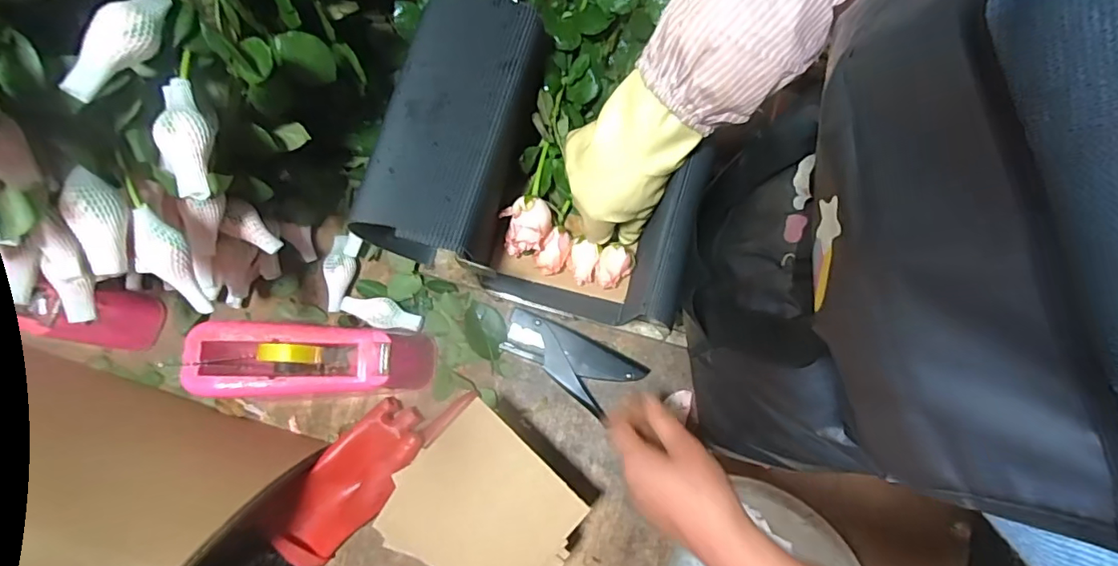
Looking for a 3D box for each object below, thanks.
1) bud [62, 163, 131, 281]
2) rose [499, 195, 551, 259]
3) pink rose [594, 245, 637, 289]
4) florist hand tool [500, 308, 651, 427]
[{"bbox_3d":[-0.297,-0.039,0.339,0.026,0.024,0.067,-11,96,-2],"label":"bud"},{"bbox_3d":[-0.031,-0.050,0.497,0.045,0.052,0.052,-8,79,-1],"label":"rose"},{"bbox_3d":[0.051,-0.017,0.507,0.040,0.023,0.032,-44,82,-7],"label":"pink rose"},{"bbox_3d":[0.009,0.082,0.559,0.145,0.020,0.070,31,81,6],"label":"florist hand tool"}]

